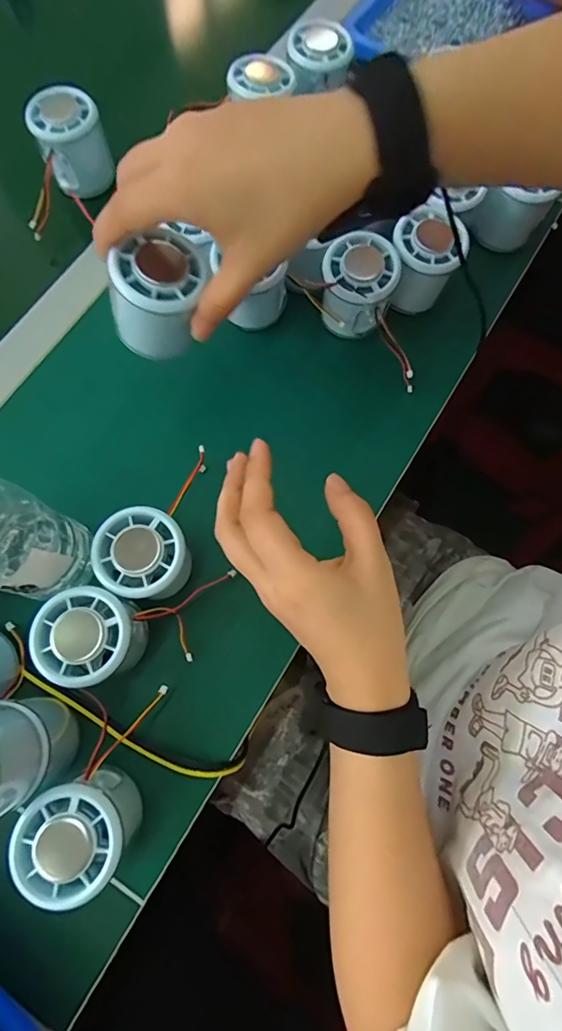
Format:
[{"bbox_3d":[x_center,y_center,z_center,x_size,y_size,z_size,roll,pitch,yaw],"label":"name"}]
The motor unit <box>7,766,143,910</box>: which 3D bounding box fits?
[{"bbox_3d":[-0.112,0.179,0.272,0.056,0.052,0.053,-31,76,-9],"label":"motor unit"}]

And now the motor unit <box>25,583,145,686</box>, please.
[{"bbox_3d":[-0.119,0.077,0.303,0.057,0.055,0.053,0,74,0],"label":"motor unit"}]

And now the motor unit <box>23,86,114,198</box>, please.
[{"bbox_3d":[-0.185,-0.331,0.423,0.056,0.055,0.056,0,74,0],"label":"motor unit"}]

